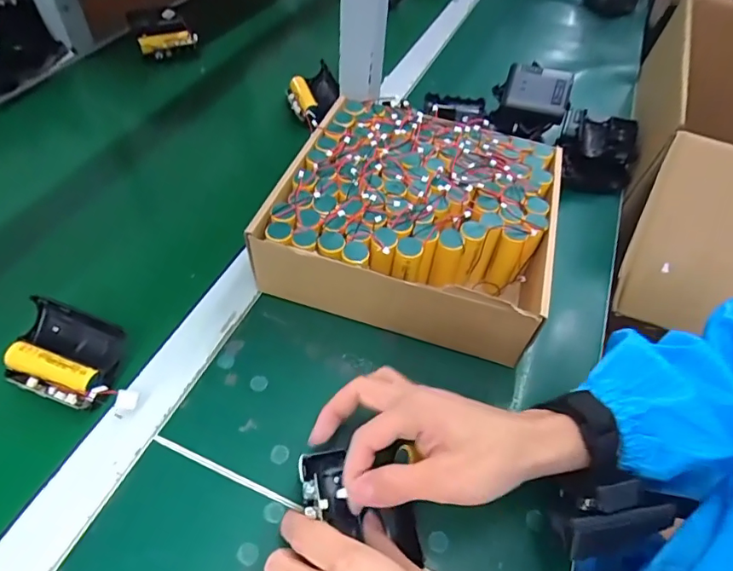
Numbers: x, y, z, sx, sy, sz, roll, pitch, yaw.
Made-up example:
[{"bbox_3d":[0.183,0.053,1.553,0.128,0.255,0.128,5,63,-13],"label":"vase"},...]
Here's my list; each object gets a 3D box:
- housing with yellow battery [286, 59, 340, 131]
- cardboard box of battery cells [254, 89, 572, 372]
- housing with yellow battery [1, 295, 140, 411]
[{"bbox_3d":[-0.067,-0.243,0.608,0.052,0.042,0.095,-12,54,-15],"label":"housing with yellow battery"},{"bbox_3d":[0.048,-0.066,0.460,0.239,0.084,0.226,17,52,7],"label":"cardboard box of battery cells"},{"bbox_3d":[-0.216,0.056,0.362,0.107,0.042,0.059,18,52,8],"label":"housing with yellow battery"}]

